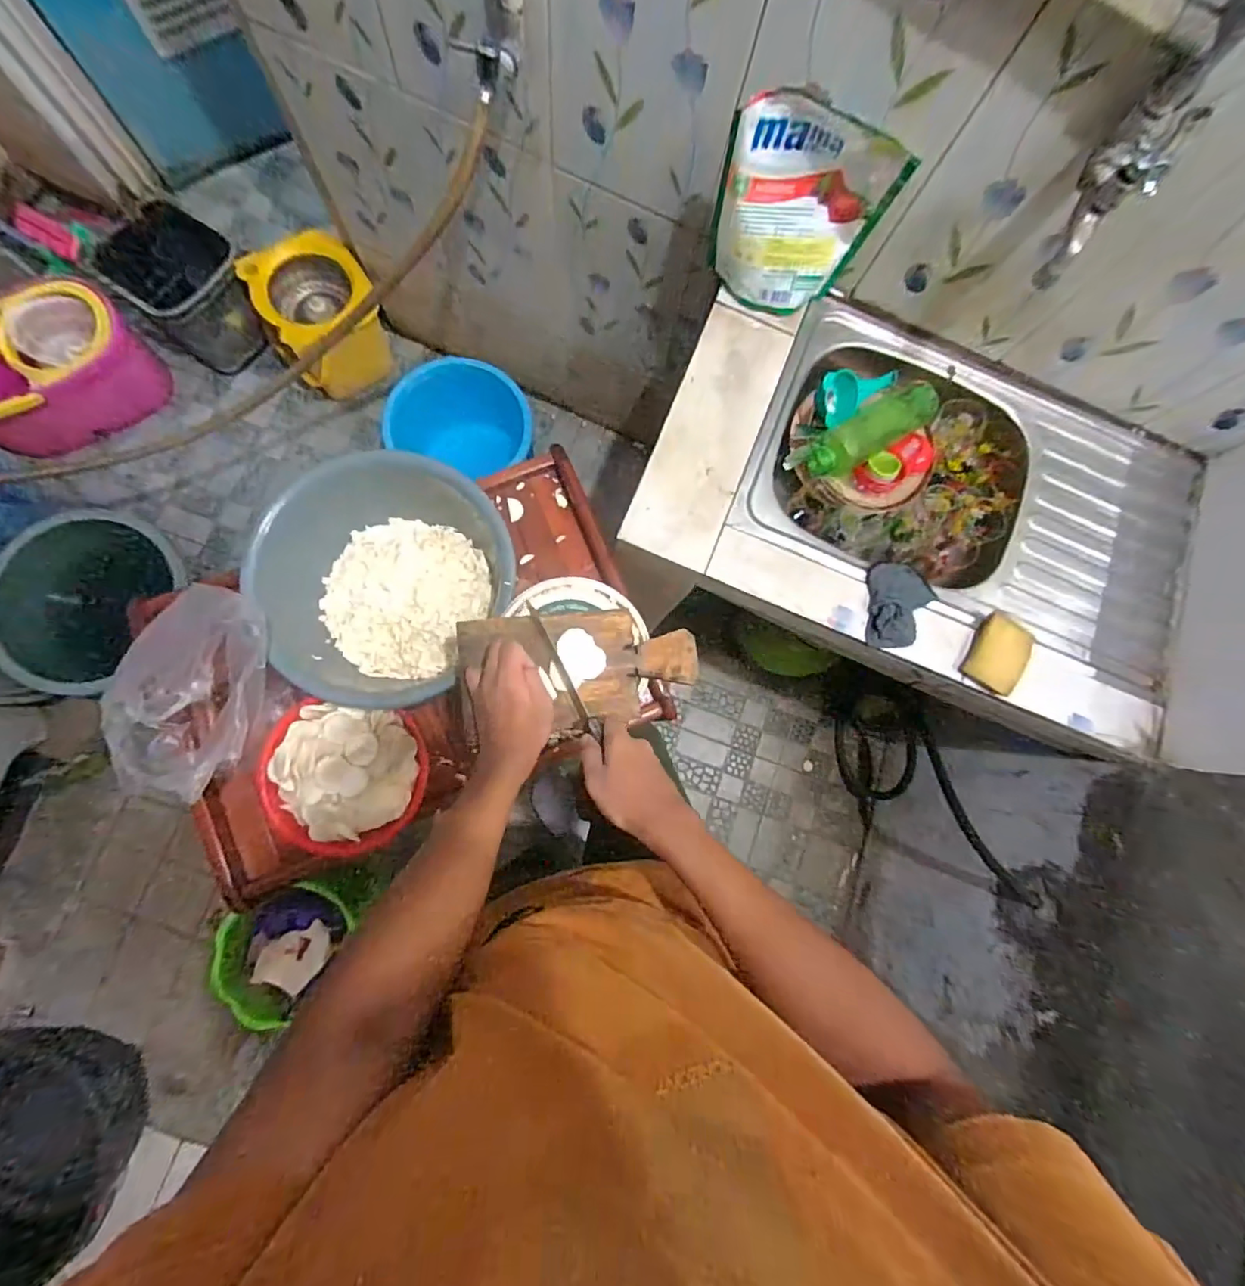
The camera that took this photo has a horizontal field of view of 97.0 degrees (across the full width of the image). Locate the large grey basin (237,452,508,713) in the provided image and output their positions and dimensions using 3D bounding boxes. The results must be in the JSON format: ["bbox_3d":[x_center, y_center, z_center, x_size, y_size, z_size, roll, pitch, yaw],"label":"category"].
[{"bbox_3d":[-0.303,-0.087,0.717,0.264,0.118,0.290,1,83,-6],"label":"large grey basin"}]

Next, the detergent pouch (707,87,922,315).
[{"bbox_3d":[0.215,-0.538,0.712,0.206,0.236,0.063,19,81,-3],"label":"detergent pouch"}]

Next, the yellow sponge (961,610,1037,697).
[{"bbox_3d":[0.519,0.017,0.760,0.072,0.028,0.096,30,81,-1],"label":"yellow sponge"}]

